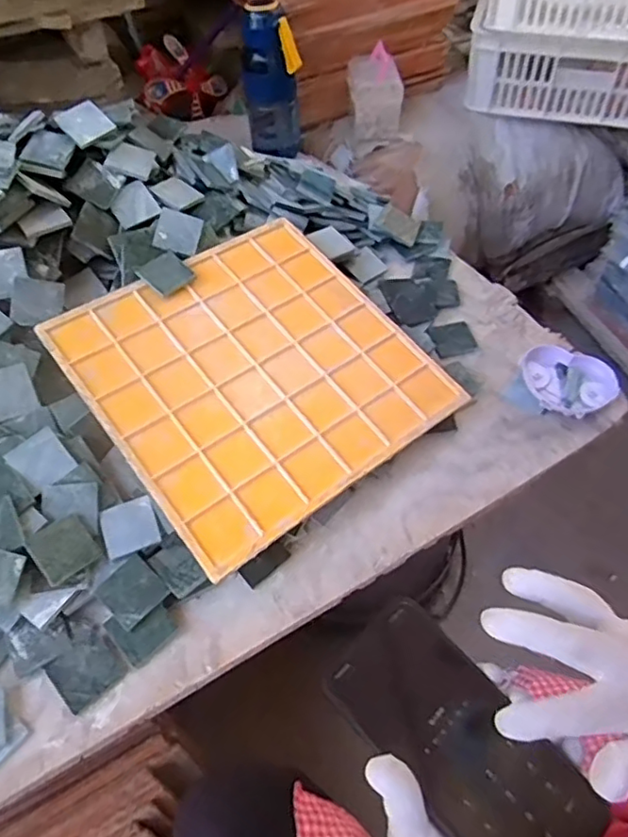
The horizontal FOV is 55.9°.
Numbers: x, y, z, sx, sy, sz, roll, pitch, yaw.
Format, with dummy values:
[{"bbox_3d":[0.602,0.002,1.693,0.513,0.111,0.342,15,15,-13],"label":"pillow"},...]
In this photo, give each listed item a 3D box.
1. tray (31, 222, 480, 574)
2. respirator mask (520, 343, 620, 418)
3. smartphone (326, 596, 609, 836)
[{"bbox_3d":[-0.060,-0.054,0.614,0.314,0.007,0.314,-33,69,-22],"label":"tray"},{"bbox_3d":[0.278,-0.039,0.646,0.099,0.025,0.082,9,54,10],"label":"respirator mask"},{"bbox_3d":[0.087,0.188,0.342,0.076,0.004,0.161,-36,70,-21],"label":"smartphone"}]

